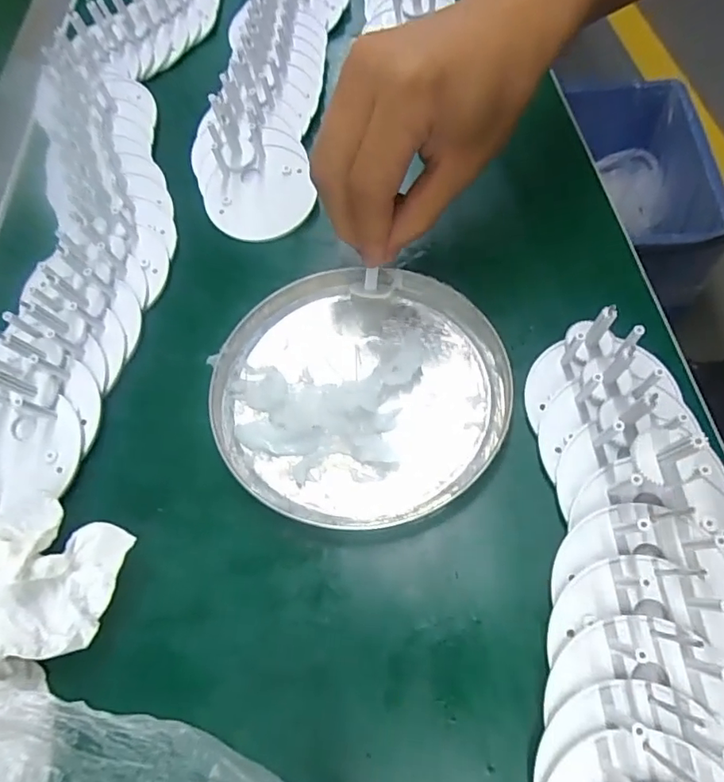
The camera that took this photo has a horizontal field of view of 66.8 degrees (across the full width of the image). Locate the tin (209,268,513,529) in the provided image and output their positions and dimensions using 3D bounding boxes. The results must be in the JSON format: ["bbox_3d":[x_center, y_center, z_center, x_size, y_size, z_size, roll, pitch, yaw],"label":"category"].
[{"bbox_3d":[-0.001,-0.001,0.245,0.124,0.015,0.123,-3,61,6],"label":"tin"}]

